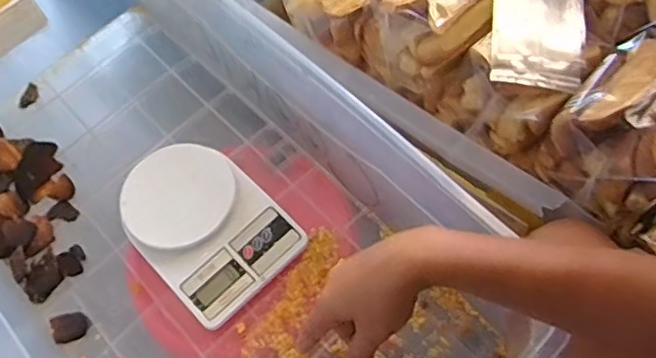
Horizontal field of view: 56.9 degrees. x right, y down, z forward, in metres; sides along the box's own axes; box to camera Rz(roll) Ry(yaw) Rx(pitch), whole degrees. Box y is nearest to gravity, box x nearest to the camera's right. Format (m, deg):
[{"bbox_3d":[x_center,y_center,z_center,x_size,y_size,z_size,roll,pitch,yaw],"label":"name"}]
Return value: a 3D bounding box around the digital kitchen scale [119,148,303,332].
[{"bbox_3d":[-0.149,0.051,0.726,0.154,0.042,0.211,-42,65,-18],"label":"digital kitchen scale"}]

